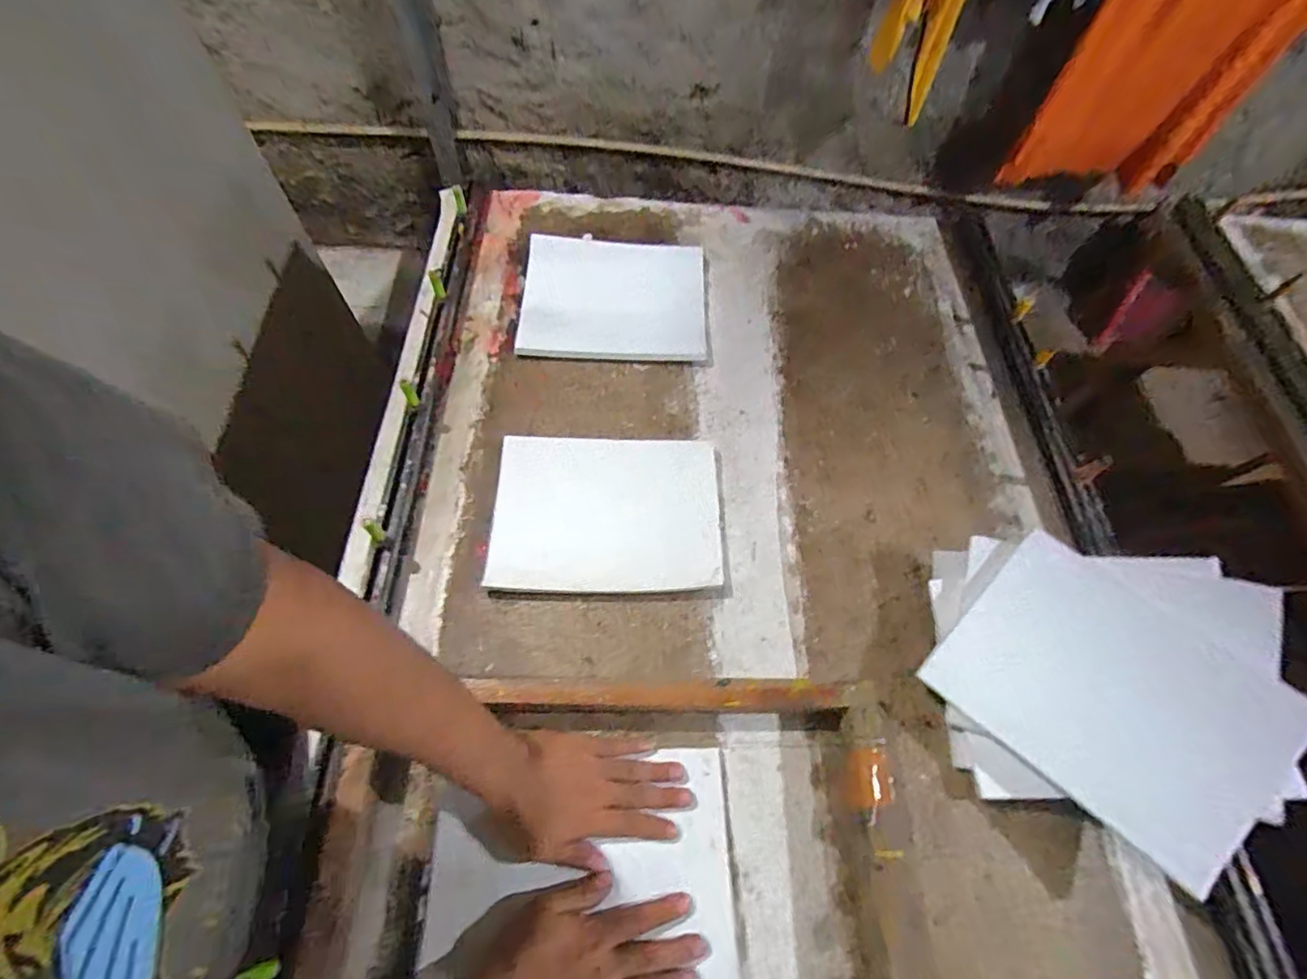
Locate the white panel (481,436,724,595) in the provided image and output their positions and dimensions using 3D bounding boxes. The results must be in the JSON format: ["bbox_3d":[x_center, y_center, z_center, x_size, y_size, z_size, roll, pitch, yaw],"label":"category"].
[{"bbox_3d":[-0.056,0.025,0.712,0.267,0.011,0.208,1,58,-4],"label":"white panel"}]

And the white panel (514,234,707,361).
[{"bbox_3d":[-0.060,-0.293,0.876,0.272,0.016,0.223,1,62,-1],"label":"white panel"}]

